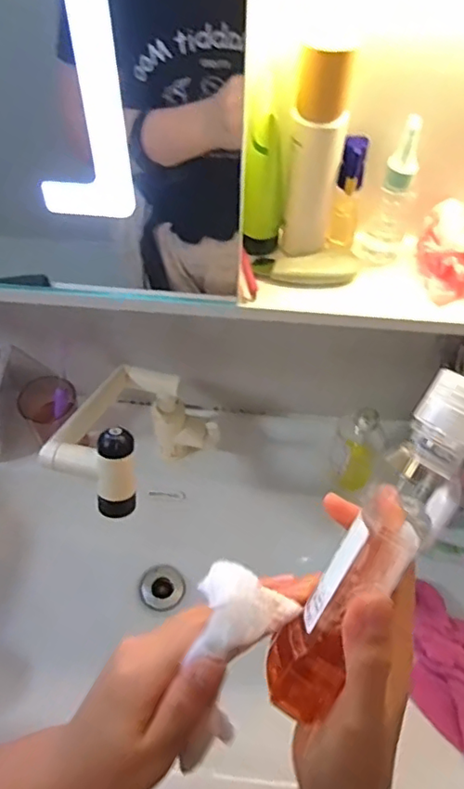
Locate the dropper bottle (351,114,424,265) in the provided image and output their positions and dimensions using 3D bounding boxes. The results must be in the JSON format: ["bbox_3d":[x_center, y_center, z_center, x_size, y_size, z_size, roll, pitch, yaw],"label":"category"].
[{"bbox_3d":[0.133,-0.169,0.490,0.039,0.125,0.033,16,55,11],"label":"dropper bottle"}]

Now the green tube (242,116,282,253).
[{"bbox_3d":[0.026,-0.164,0.475,0.028,0.128,0.033,8,54,5],"label":"green tube"}]

